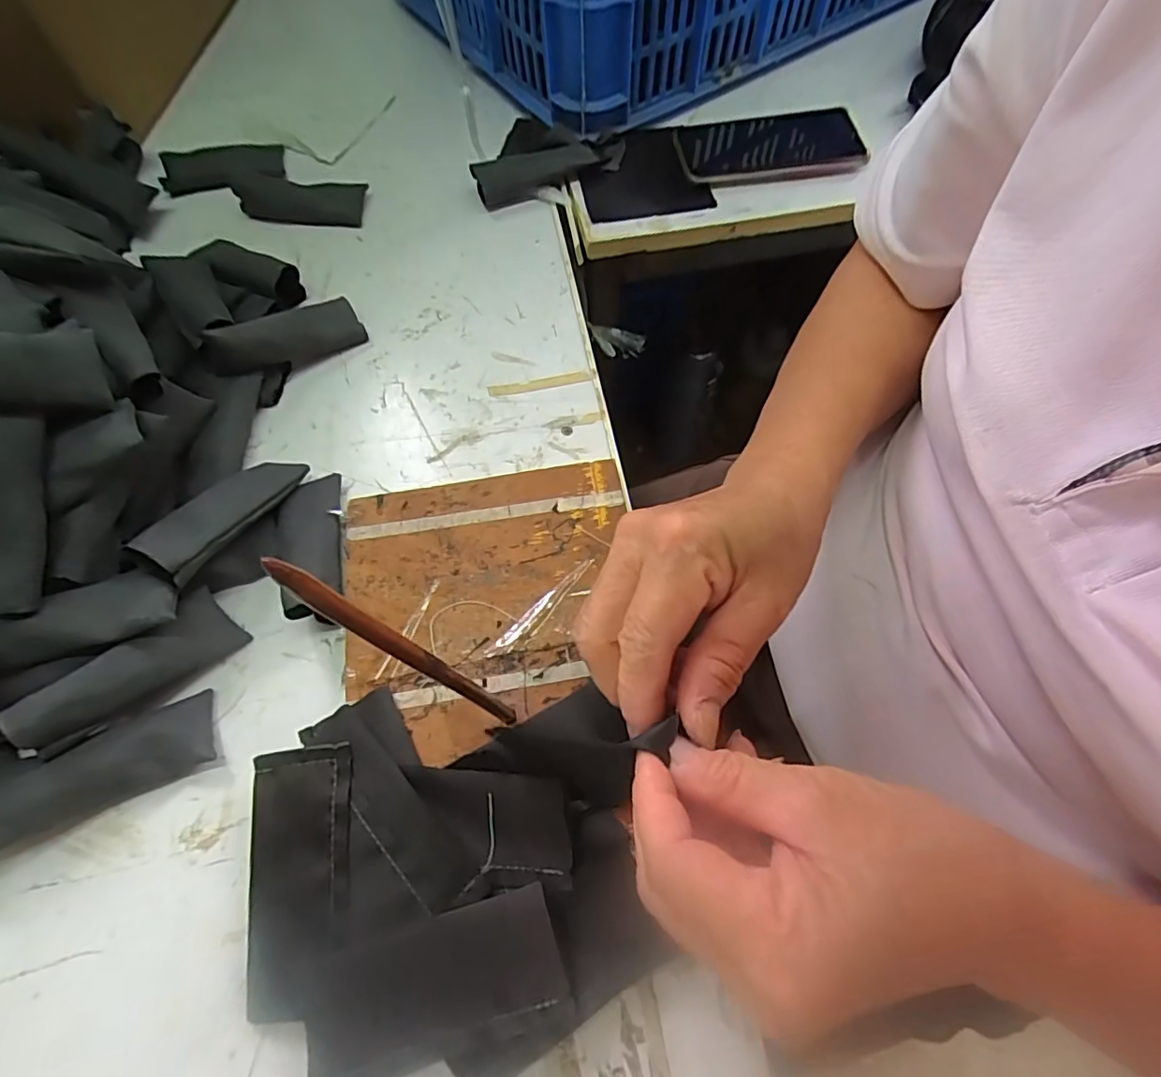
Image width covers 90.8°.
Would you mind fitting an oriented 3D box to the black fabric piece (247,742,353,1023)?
[{"bbox_3d":[-0.136,0.162,0.278,0.054,0.005,0.113,-12,68,10],"label":"black fabric piece"}]

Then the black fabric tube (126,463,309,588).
[{"bbox_3d":[-0.214,-0.017,0.347,0.035,0.017,0.101,20,42,10],"label":"black fabric tube"}]

